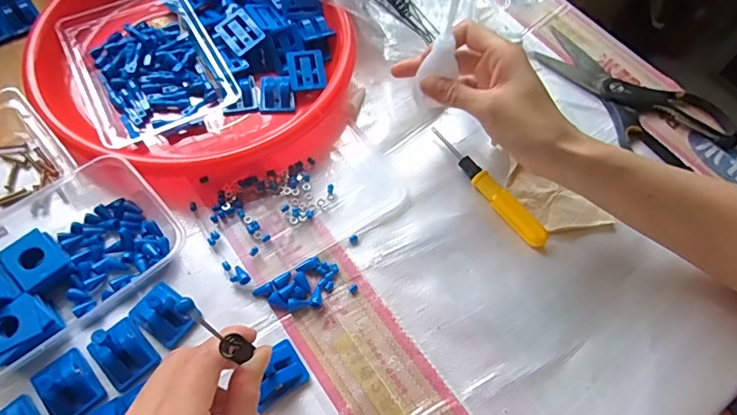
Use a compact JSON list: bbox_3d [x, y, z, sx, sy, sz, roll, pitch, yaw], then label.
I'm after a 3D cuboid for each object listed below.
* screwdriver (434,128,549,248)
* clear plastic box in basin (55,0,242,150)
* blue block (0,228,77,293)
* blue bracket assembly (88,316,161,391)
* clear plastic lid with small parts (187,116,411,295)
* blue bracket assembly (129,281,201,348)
[{"bbox_3d":[0.104,-0.022,0.426,0.015,0.014,0.141,-30,67,-18],"label":"screwdriver"},{"bbox_3d":[-0.211,-0.138,0.460,0.120,0.033,0.171,-27,66,-17],"label":"clear plastic box in basin"},{"bbox_3d":[-0.252,0.042,0.368,0.045,0.023,0.035,40,66,18],"label":"blue block"},{"bbox_3d":[-0.175,0.096,0.332,0.033,0.043,0.044,-36,69,-20],"label":"blue bracket assembly"},{"bbox_3d":[-0.056,-0.010,0.417,0.162,0.007,0.105,-25,65,-16],"label":"clear plastic lid with small parts"},{"bbox_3d":[-0.153,0.077,0.358,0.043,0.021,0.035,33,64,14],"label":"blue bracket assembly"}]

